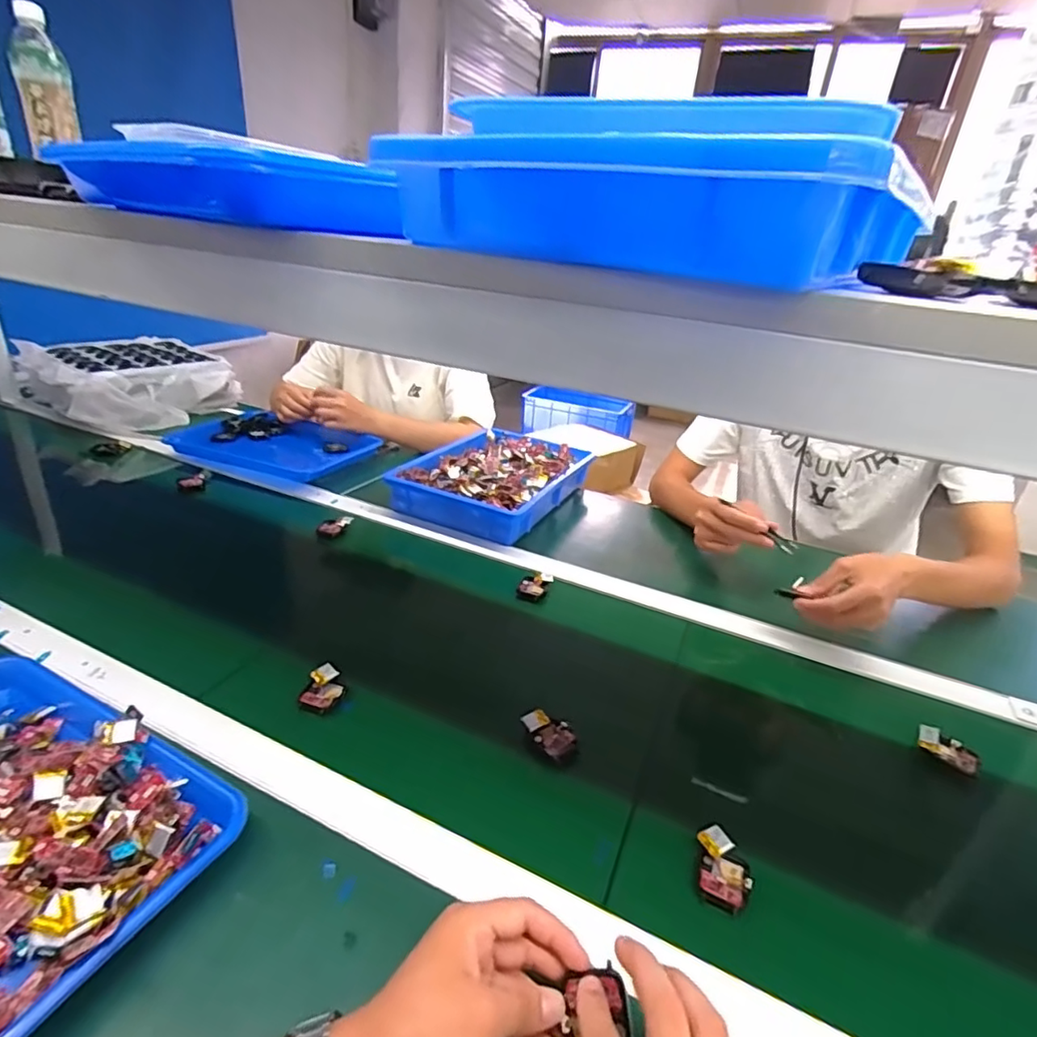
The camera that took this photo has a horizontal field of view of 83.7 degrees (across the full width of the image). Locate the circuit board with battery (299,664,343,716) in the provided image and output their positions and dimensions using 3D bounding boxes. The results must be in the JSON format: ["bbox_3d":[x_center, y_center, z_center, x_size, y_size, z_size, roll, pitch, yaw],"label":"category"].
[{"bbox_3d":[-0.194,0.168,0.577,0.034,0.014,0.055,6,27,2],"label":"circuit board with battery"}]

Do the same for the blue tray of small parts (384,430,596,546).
[{"bbox_3d":[-0.038,-0.079,1.041,0.244,0.069,0.346,17,29,21],"label":"blue tray of small parts"}]

